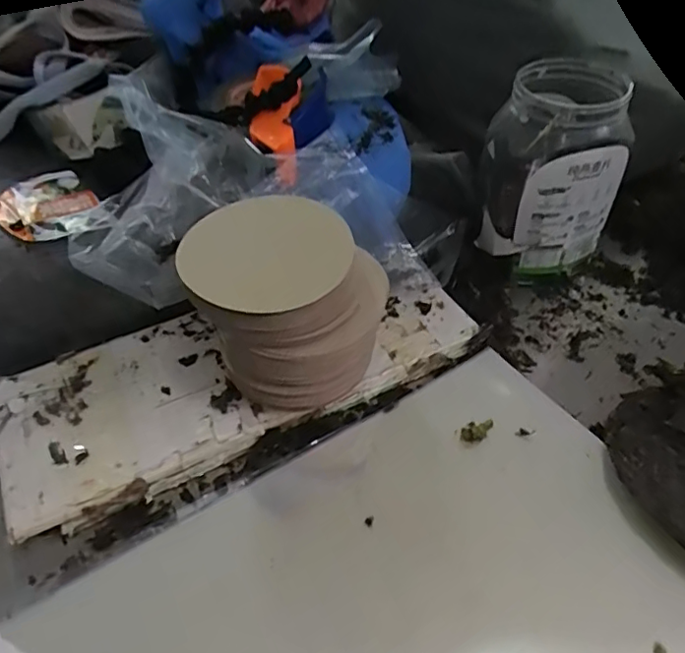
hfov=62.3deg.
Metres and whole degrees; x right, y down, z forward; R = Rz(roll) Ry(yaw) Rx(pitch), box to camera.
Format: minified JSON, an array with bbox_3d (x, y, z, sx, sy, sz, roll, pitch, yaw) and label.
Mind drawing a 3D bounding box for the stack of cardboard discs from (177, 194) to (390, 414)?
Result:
[{"bbox_3d":[-0.047,-0.013,0.490,0.140,0.151,0.125,-31,51,-25],"label":"stack of cardboard discs"}]

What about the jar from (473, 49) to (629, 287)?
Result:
[{"bbox_3d":[0.219,-0.150,0.607,0.132,0.213,0.111,18,48,19],"label":"jar"}]

